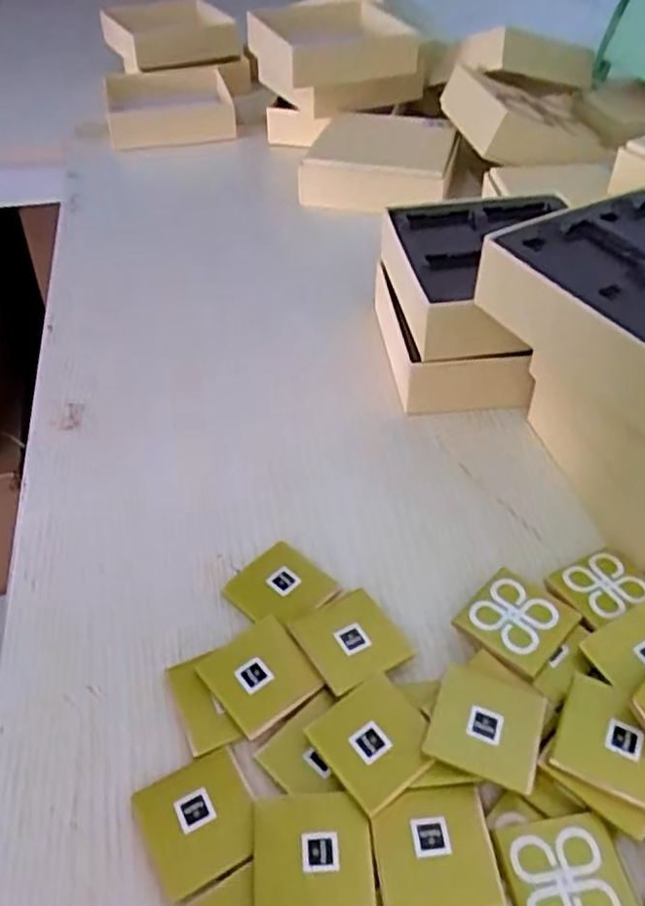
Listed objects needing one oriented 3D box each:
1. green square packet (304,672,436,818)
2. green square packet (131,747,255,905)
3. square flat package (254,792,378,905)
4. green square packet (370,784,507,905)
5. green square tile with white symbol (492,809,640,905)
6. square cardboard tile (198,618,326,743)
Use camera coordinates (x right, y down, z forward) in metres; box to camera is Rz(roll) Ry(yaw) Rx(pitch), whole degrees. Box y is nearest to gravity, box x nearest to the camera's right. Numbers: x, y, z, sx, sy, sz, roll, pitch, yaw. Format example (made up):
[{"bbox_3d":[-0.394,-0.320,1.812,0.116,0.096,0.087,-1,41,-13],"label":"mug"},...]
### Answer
[{"bbox_3d":[0.019,0.097,0.243,0.036,0.006,0.034,-29,51,-25],"label":"green square packet"},{"bbox_3d":[-0.040,0.119,0.232,0.035,0.004,0.036,-22,48,-20],"label":"green square packet"},{"bbox_3d":[-0.003,0.125,0.221,0.036,0.005,0.035,-4,45,-3],"label":"square flat package"},{"bbox_3d":[0.035,0.122,0.220,0.036,0.004,0.035,-6,45,-5],"label":"green square packet"},{"bbox_3d":[0.075,0.130,0.216,0.036,0.008,0.035,-8,45,-7],"label":"green square tile with white symbol"},{"bbox_3d":[-0.023,0.082,0.264,0.035,0.007,0.034,-26,50,-24],"label":"square cardboard tile"}]

